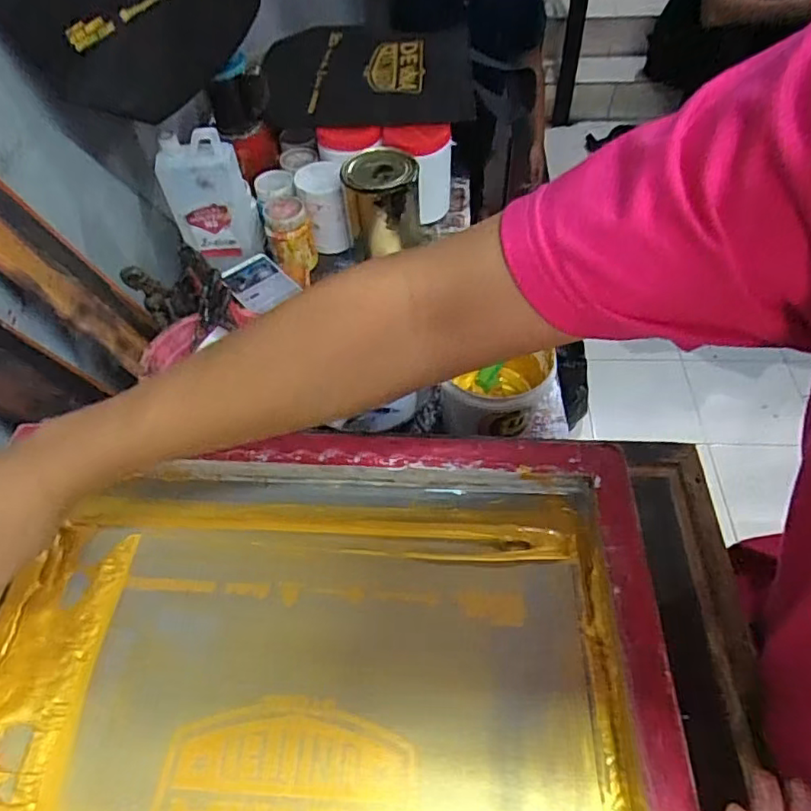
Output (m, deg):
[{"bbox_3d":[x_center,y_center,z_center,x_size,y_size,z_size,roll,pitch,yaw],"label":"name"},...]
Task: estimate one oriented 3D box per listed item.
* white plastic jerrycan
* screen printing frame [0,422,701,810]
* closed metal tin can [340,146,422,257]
[{"bbox_3d":[-0.271,-0.292,0.811,0.115,0.172,0.081,-20,55,-12],"label":"white plastic jerrycan"},{"bbox_3d":[-0.071,0.199,0.372,0.470,0.039,0.396,1,53,3],"label":"screen printing frame"},{"bbox_3d":[-0.032,-0.279,0.853,0.103,0.150,0.109,-1,53,2],"label":"closed metal tin can"}]

